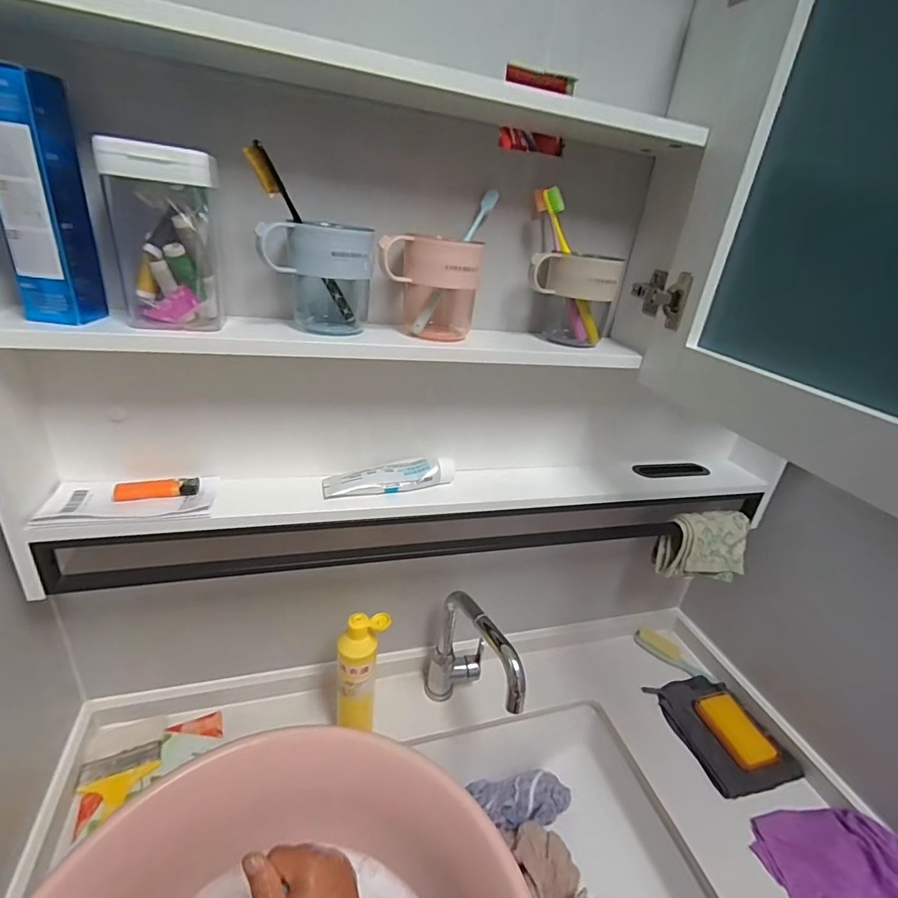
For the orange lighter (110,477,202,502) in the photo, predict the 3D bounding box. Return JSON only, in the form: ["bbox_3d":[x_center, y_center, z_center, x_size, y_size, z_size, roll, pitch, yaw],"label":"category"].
[{"bbox_3d":[-0.324,0.045,0.527,0.081,0.016,0.029,-5,29,-25],"label":"orange lighter"}]

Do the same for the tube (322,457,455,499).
[{"bbox_3d":[-0.073,0.035,0.599,0.162,0.035,0.045,-1,27,-17],"label":"tube"}]

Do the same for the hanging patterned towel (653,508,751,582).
[{"bbox_3d":[0.411,0.158,0.757,0.132,0.099,0.069,1,27,-14],"label":"hanging patterned towel"}]

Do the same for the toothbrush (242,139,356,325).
[{"bbox_3d":[-0.136,-0.196,0.460,0.011,0.184,0.018,25,67,31],"label":"toothbrush"}]

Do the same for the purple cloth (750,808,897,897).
[{"bbox_3d":[0.500,0.541,0.594,0.163,0.053,0.169,4,26,-8],"label":"purple cloth"}]

